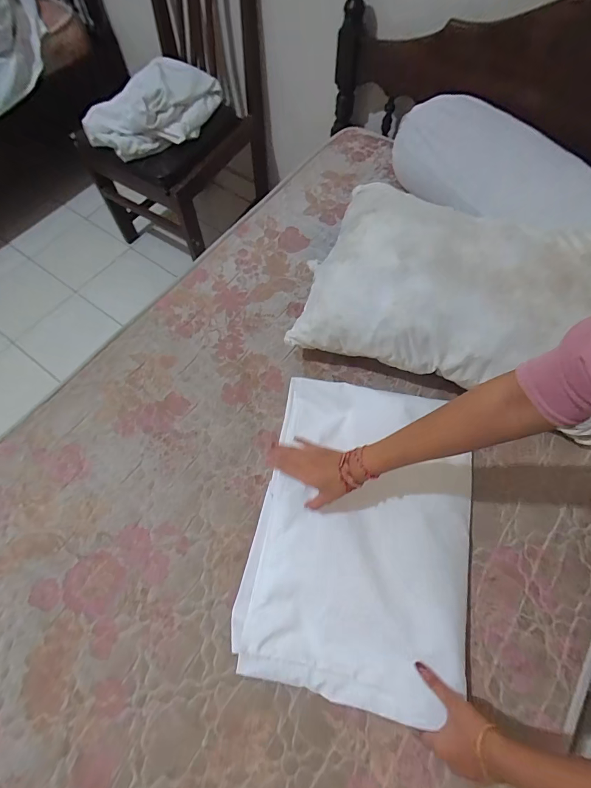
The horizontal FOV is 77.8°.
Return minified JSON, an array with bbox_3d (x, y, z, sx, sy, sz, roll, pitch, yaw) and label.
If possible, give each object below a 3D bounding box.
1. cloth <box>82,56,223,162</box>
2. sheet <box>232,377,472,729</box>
[{"bbox_3d":[-0.427,-0.902,1.133,0.271,0.110,0.409,26,68,12],"label":"cloth"},{"bbox_3d":[0.108,0.205,0.599,0.330,0.049,0.475,12,63,7],"label":"sheet"}]

